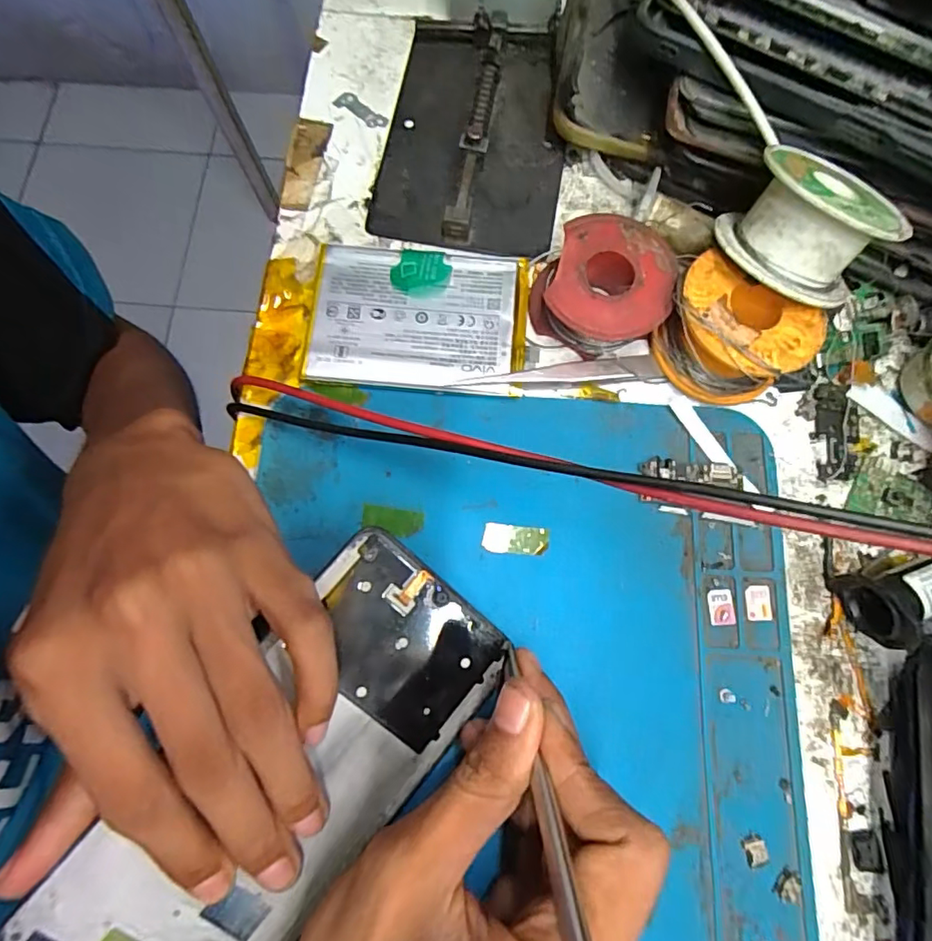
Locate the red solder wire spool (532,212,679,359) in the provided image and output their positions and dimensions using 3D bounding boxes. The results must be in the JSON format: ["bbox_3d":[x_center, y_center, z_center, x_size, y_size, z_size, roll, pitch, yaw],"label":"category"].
[{"bbox_3d":[0.053,-0.072,0.214,0.049,0.023,0.051,0,76,-2],"label":"red solder wire spool"}]

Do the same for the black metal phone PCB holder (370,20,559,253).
[{"bbox_3d":[0.005,-0.151,0.240,0.078,0.015,0.116,10,76,1],"label":"black metal phone PCB holder"}]

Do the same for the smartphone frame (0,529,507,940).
[{"bbox_3d":[-0.054,0.096,0.169,0.071,0.004,0.149,44,78,-13],"label":"smartphone frame"}]

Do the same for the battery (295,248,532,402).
[{"bbox_3d":[-0.019,-0.062,0.220,0.085,0.008,0.060,4,76,-1],"label":"battery"}]

